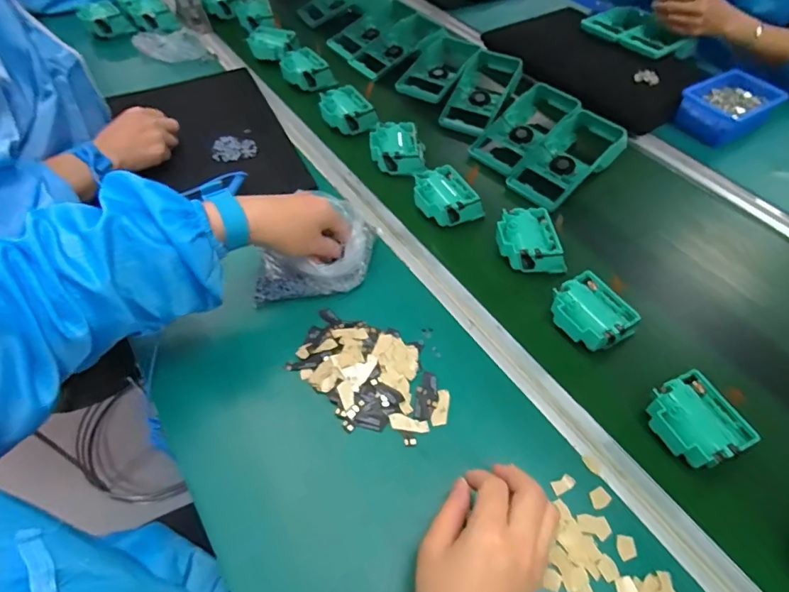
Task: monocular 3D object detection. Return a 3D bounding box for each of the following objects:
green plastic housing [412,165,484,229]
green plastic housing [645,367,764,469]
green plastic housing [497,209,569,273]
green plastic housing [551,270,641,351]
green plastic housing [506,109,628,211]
[{"bbox_3d":[0.065,-0.127,0.610,0.075,0.037,0.079,-23,56,-17],"label":"green plastic housing"},{"bbox_3d":[0.268,0.115,0.428,0.069,0.038,0.076,-20,55,-14],"label":"green plastic housing"},{"bbox_3d":[0.158,-0.063,0.565,0.074,0.037,0.084,-10,53,-7],"label":"green plastic housing"},{"bbox_3d":[0.207,0.022,0.500,0.068,0.041,0.077,-26,57,-18],"label":"green plastic housing"},{"bbox_3d":[0.248,-0.198,0.666,0.182,0.038,0.091,-35,61,-24],"label":"green plastic housing"}]

